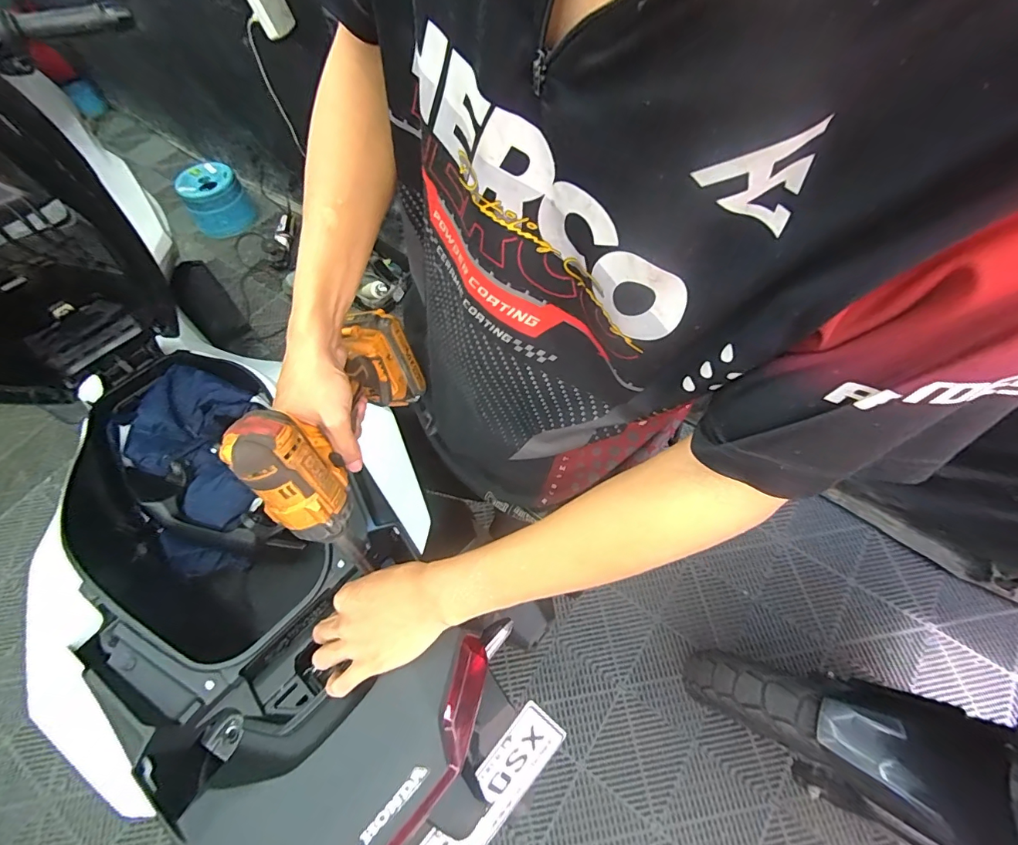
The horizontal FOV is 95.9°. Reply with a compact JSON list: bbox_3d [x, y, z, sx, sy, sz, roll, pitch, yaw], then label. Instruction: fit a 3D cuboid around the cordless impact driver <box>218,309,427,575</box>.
[{"bbox_3d":[-0.168,-0.002,0.455,0.078,0.170,0.229,-4,47,21],"label":"cordless impact driver"}]

